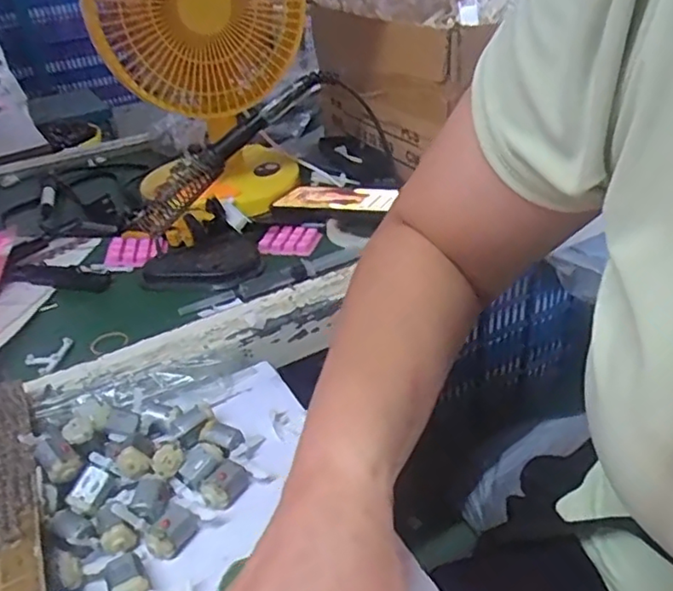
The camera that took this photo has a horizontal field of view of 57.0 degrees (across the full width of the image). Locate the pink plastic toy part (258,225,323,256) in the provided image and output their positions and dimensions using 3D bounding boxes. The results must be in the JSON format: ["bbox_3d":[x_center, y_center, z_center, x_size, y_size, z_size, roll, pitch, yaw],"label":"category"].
[{"bbox_3d":[-0.048,-0.055,0.639,0.056,0.013,0.048,4,34,13],"label":"pink plastic toy part"}]

